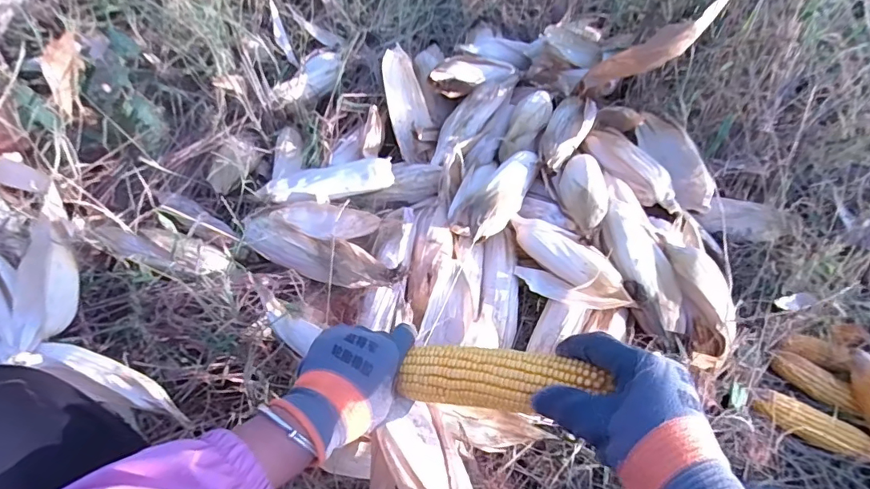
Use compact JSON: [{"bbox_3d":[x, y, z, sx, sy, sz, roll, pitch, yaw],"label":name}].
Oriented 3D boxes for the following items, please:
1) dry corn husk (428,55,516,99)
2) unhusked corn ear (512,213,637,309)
[{"bbox_3d":[0.080,-0.343,0.957,0.235,0.051,0.081,-29,60,-36],"label":"dry corn husk"},{"bbox_3d":[0.195,0.036,0.717,0.195,0.052,0.085,33,65,20],"label":"unhusked corn ear"}]

